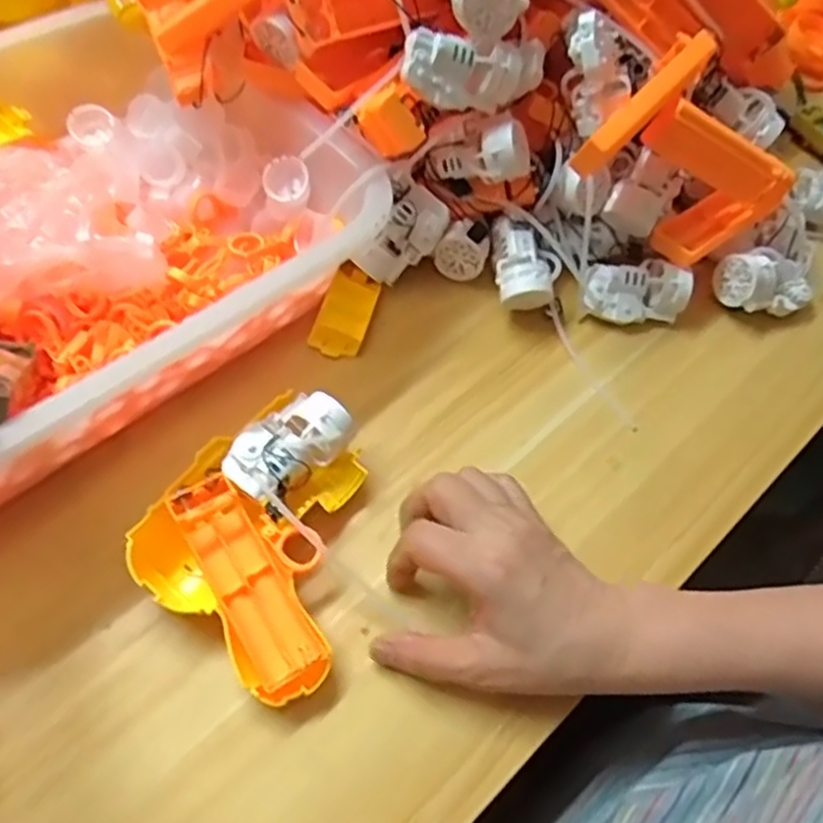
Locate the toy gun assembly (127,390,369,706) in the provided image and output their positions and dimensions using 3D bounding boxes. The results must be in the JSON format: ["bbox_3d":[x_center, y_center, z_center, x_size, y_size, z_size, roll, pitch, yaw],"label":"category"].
[{"bbox_3d":[-0.069,0.062,0.375,0.114,0.046,0.134,30,61,13],"label":"toy gun assembly"}]

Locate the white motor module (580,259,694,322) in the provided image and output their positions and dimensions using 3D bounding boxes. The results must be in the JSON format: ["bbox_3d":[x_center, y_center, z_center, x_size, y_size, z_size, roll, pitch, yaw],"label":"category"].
[{"bbox_3d":[0.151,-0.082,0.483,0.070,0.036,0.036,-1,59,-5],"label":"white motor module"}]

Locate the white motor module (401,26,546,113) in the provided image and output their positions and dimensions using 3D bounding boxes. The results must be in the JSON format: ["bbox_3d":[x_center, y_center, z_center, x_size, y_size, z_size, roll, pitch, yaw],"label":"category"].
[{"bbox_3d":[0.040,-0.205,0.427,0.095,0.037,0.031,-9,59,-25],"label":"white motor module"}]

